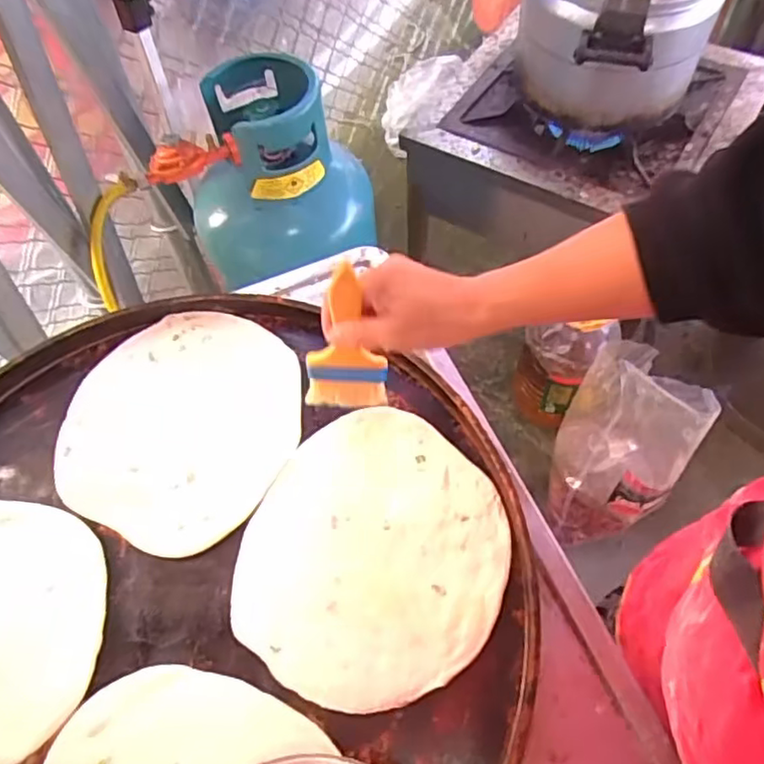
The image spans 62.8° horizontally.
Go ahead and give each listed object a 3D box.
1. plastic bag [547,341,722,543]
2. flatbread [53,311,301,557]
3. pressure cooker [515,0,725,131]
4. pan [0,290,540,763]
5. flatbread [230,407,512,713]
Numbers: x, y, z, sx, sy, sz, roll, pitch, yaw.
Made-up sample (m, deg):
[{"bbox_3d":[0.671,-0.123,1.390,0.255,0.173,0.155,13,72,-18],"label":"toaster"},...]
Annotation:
[{"bbox_3d":[0.417,0.121,1.111,0.188,0.357,0.240,19,64,14],"label":"plastic bag"},{"bbox_3d":[-0.188,0.035,0.594,0.211,0.008,0.229,-2,61,3],"label":"flatbread"},{"bbox_3d":[0.414,-0.650,1.141,0.322,0.260,0.290,-42,66,-18],"label":"pressure cooker"},{"bbox_3d":[-0.179,0.151,0.520,0.558,0.035,0.515,-2,61,3],"label":"pan"},{"bbox_3d":[-0.008,0.138,0.522,0.210,0.012,0.233,22,65,15],"label":"flatbread"}]

